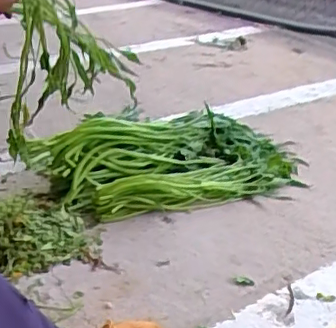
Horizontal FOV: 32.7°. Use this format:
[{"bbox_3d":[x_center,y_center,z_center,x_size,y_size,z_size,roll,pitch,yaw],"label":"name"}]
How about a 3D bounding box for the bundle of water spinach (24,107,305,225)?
[{"bbox_3d":[-0.007,-0.030,1.300,0.620,0.145,0.318,-6,28,-8],"label":"bundle of water spinach"}]

